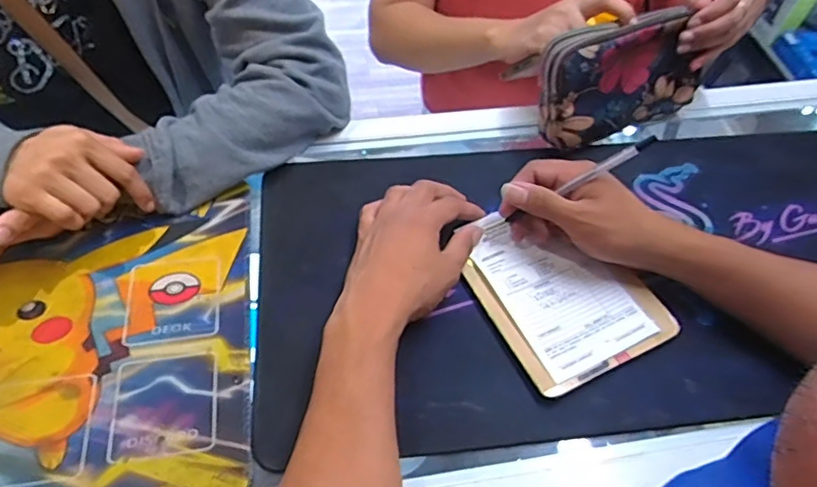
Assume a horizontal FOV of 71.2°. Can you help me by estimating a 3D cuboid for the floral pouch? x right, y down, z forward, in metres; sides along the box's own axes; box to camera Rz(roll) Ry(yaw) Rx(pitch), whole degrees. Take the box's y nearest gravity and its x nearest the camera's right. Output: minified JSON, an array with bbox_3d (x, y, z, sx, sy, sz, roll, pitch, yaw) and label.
[{"bbox_3d":[0.217,-0.170,0.575,0.174,0.096,0.069,-18,58,-14],"label":"floral pouch"}]

